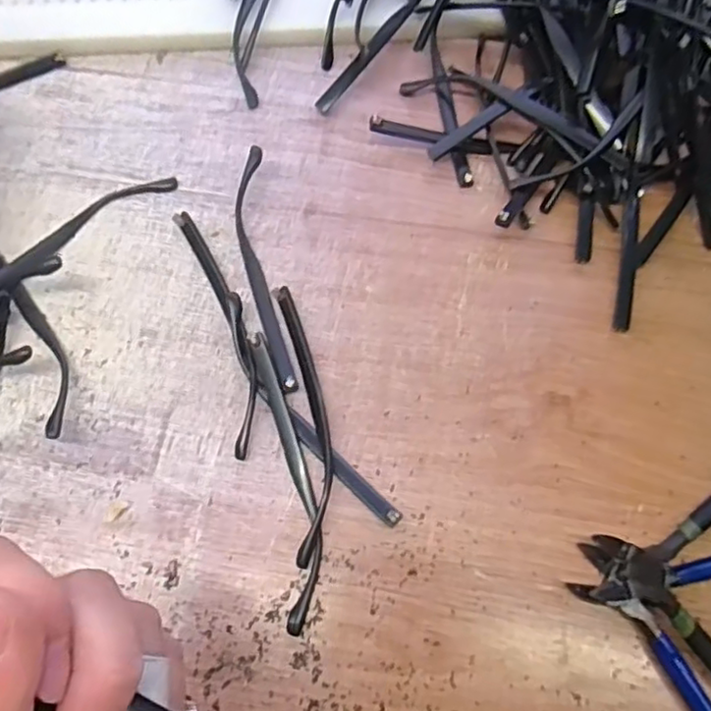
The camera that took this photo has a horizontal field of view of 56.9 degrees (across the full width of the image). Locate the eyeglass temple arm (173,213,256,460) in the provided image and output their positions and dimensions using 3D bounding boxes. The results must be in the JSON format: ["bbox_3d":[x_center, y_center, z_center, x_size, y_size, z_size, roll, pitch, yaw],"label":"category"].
[{"bbox_3d":[-0.069,-0.016,0.334,0.018,0.011,0.137,-16,71,-6],"label":"eyeglass temple arm"}]

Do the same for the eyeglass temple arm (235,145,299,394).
[{"bbox_3d":[-0.047,-0.045,0.343,0.021,0.015,0.136,-13,70,-5],"label":"eyeglass temple arm"}]

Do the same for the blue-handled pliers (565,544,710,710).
[{"bbox_3d":[0.152,0.115,0.285,0.112,0.010,0.103,26,72,9],"label":"blue-handled pliers"}]

